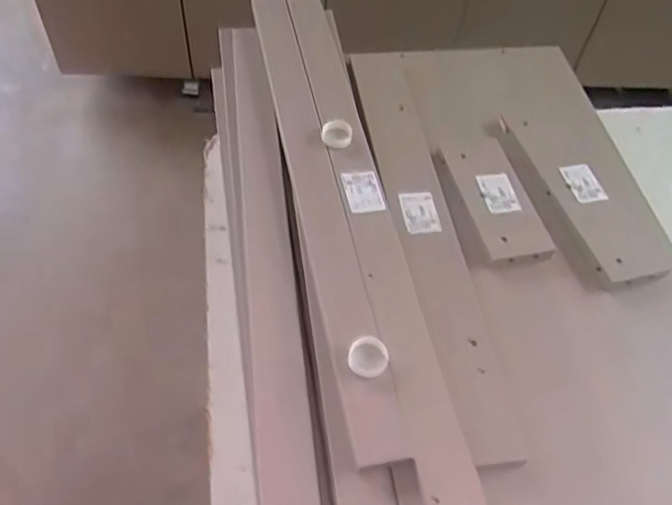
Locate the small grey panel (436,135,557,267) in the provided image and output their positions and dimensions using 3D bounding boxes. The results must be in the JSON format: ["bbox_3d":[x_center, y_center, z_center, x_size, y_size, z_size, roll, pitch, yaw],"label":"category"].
[{"bbox_3d":[0.193,-0.066,0.736,0.079,0.019,0.177,-10,55,-11],"label":"small grey panel"}]

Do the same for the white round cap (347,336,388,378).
[{"bbox_3d":[0.030,0.100,0.584,0.036,0.017,0.034,2,54,-3],"label":"white round cap"}]

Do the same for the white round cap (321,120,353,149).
[{"bbox_3d":[0.001,-0.145,0.755,0.037,0.006,0.034,3,89,5],"label":"white round cap"}]

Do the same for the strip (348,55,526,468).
[{"bbox_3d":[0.097,-0.060,0.727,0.079,0.025,0.599,-5,55,-8],"label":"strip"}]

